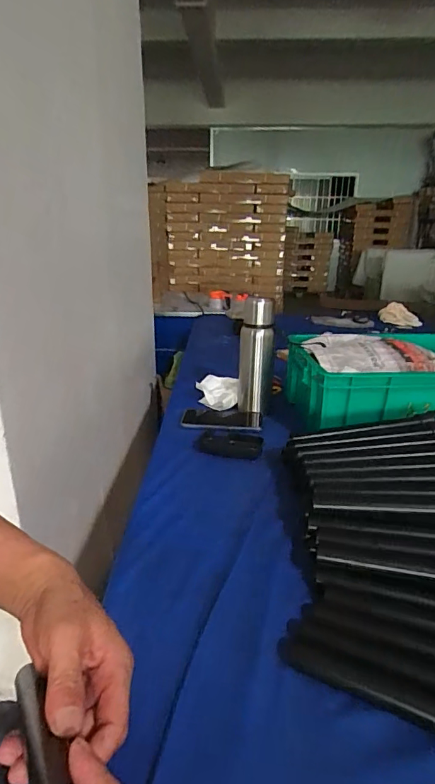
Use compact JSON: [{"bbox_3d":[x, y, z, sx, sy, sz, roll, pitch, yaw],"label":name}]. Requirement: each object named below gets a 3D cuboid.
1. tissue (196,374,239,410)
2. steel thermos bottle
[{"bbox_3d":[0.000,0.004,0.991,0.095,0.050,0.081,0,19,-1],"label":"tissue"},{"bbox_3d":[0.081,-0.074,0.915,0.069,0.238,0.068,4,19,9],"label":"steel thermos bottle"}]

